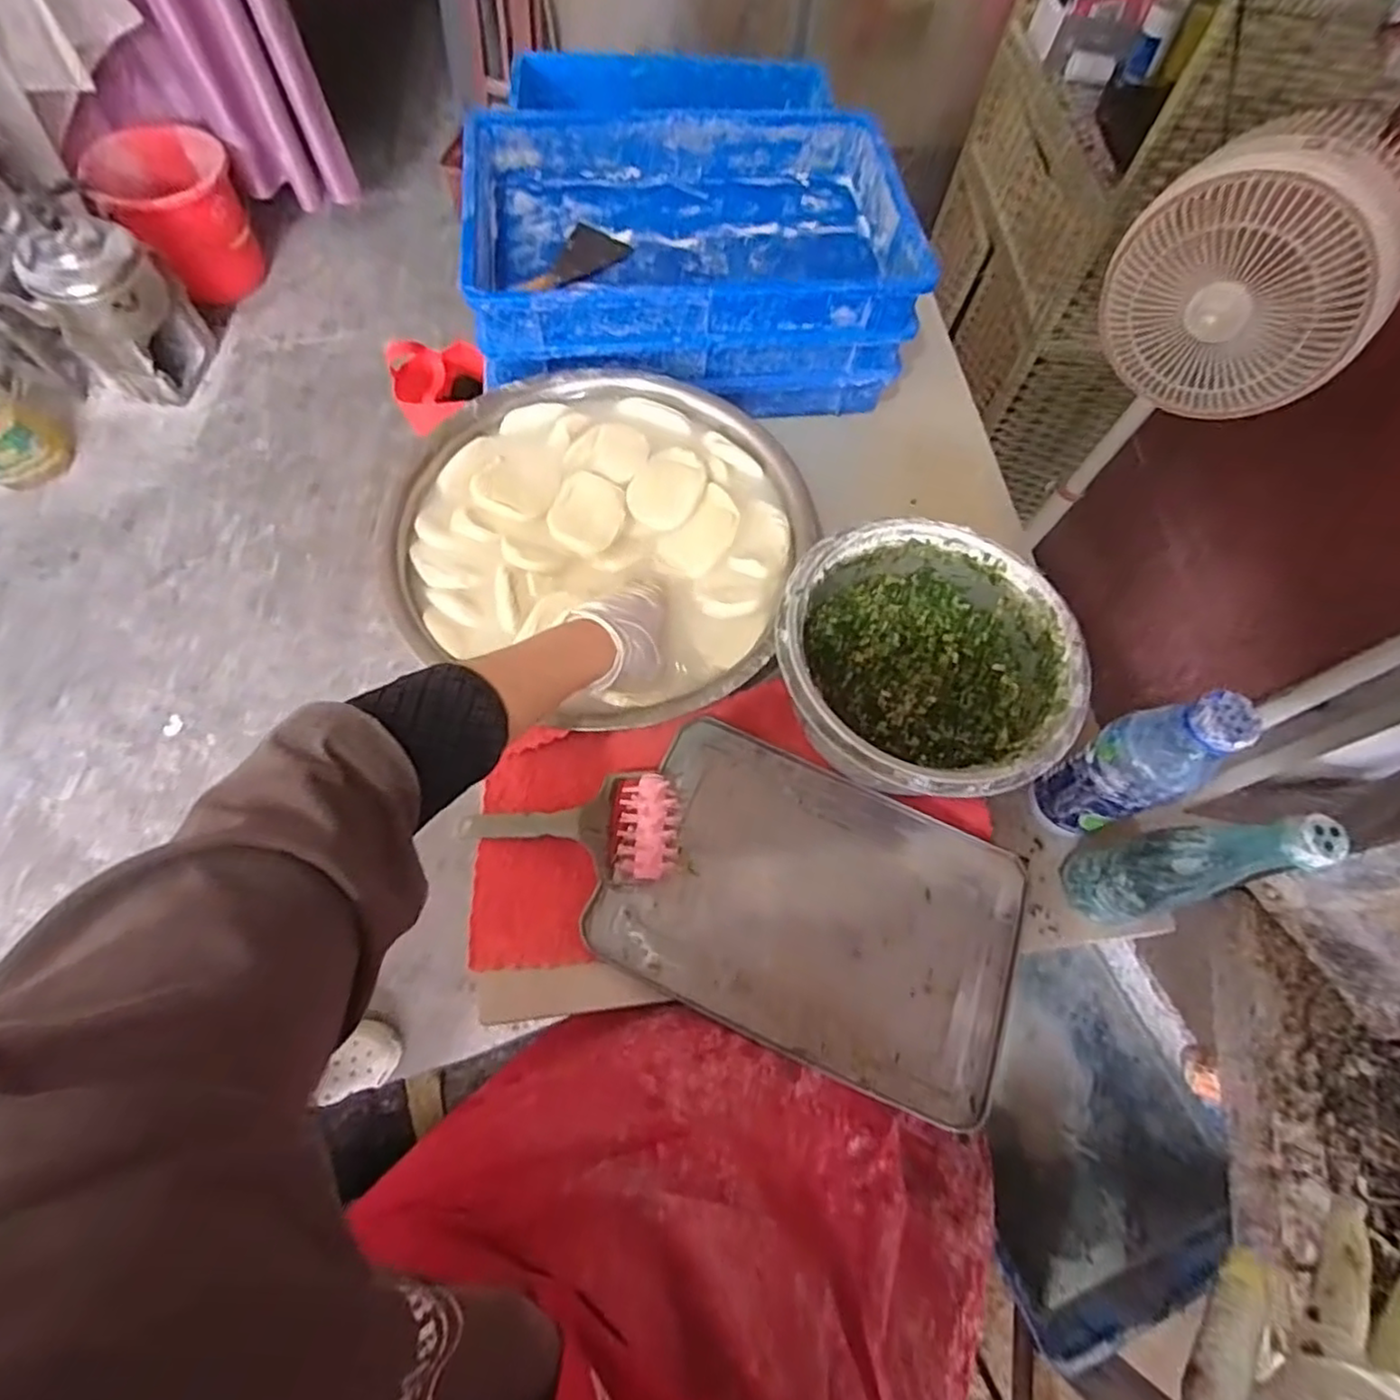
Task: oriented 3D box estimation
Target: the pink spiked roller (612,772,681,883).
[{"bbox_3d":[-0.044,0.111,0.571,0.050,0.046,0.086,5,66,-1],"label":"pink spiked roller"}]

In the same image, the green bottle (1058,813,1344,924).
[{"bbox_3d":[0.361,0.121,0.493,0.066,0.223,0.061,-8,67,-7],"label":"green bottle"}]

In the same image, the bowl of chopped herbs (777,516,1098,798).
[{"bbox_3d":[0.187,-0.022,0.599,0.241,0.124,0.243,1,66,-3],"label":"bowl of chopped herbs"}]

